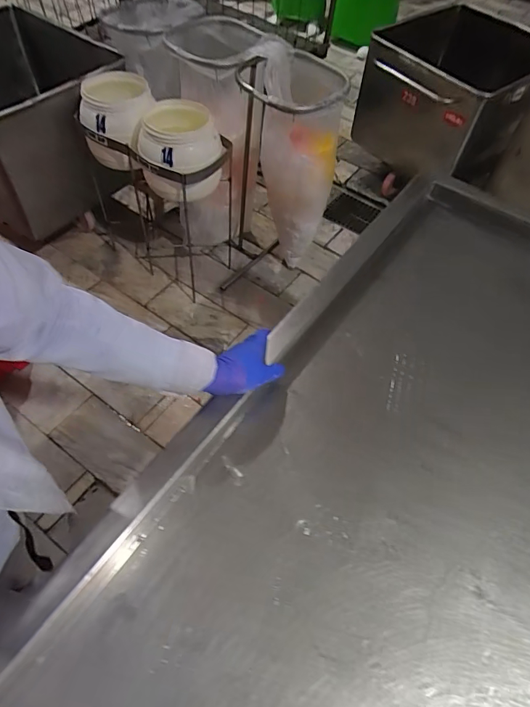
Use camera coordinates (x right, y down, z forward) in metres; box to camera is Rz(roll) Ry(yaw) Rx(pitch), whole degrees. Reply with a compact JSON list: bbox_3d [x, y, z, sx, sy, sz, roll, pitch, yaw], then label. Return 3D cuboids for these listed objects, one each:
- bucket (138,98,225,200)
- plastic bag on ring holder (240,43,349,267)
[{"bbox_3d":[-0.278,-0.666,1.436,0.265,0.198,0.289,-5,56,-8],"label":"bucket"},{"bbox_3d":[0.078,-0.667,1.600,0.319,0.691,0.394,6,55,-1],"label":"plastic bag on ring holder"}]

